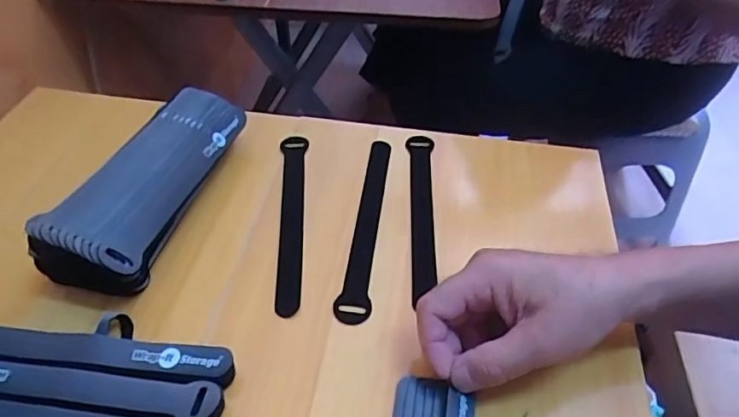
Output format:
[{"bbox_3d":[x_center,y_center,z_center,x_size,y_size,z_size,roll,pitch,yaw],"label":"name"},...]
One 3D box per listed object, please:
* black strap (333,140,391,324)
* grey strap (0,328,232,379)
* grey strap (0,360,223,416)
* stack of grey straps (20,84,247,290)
[{"bbox_3d":[0.000,0.012,0.437,0.025,0.011,0.193,7,47,5],"label":"black strap"},{"bbox_3d":[-0.186,0.090,0.335,0.193,0.006,0.021,5,47,4],"label":"grey strap"},{"bbox_3d":[-0.189,0.107,0.321,0.195,0.004,0.023,6,47,5],"label":"grey strap"},{"bbox_3d":[-0.168,-0.023,0.415,0.071,0.054,0.198,14,48,12],"label":"stack of grey straps"}]

